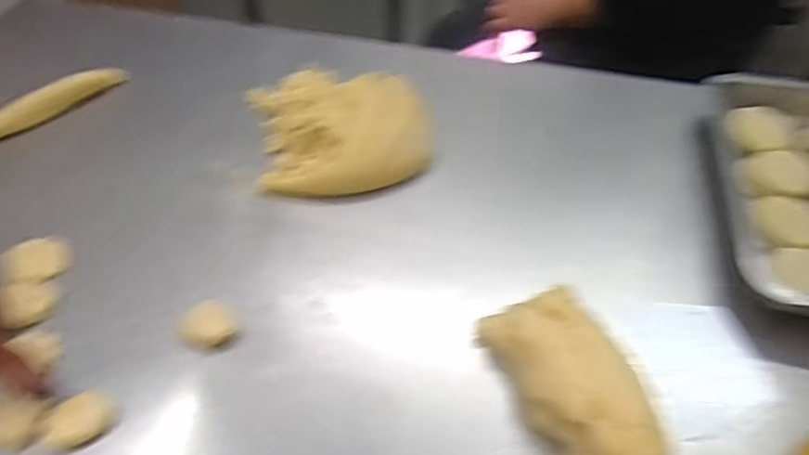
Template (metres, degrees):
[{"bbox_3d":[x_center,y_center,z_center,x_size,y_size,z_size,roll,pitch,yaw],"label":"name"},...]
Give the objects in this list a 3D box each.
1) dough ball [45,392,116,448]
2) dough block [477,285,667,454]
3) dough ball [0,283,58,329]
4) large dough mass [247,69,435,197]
[{"bbox_3d":[-0.244,0.145,0.467,0.046,0.021,0.030,-31,53,-26],"label":"dough ball"},{"bbox_3d":[0.135,0.113,0.471,0.091,0.054,0.162,-17,49,-16],"label":"dough block"},{"bbox_3d":[-0.330,0.061,0.539,0.043,0.020,0.042,0,46,0],"label":"dough ball"},{"bbox_3d":[-0.065,-0.102,0.698,0.189,0.070,0.141,-6,46,-6],"label":"large dough mass"}]

